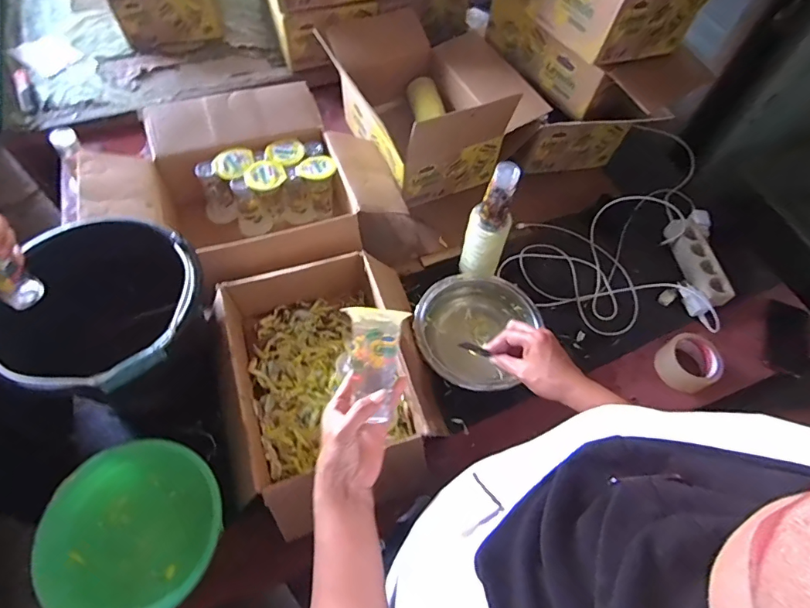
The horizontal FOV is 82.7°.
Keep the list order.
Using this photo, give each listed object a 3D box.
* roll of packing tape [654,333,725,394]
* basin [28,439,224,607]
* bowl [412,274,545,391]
[{"bbox_3d":[0.535,0.107,0.863,0.106,0.050,0.097,2,61,-3],"label":"roll of packing tape"},{"bbox_3d":[-0.379,0.315,0.647,0.212,0.065,0.228,2,61,-3],"label":"basin"},{"bbox_3d":[0.125,0.049,0.853,0.210,0.076,0.224,2,61,-3],"label":"bowl"}]

